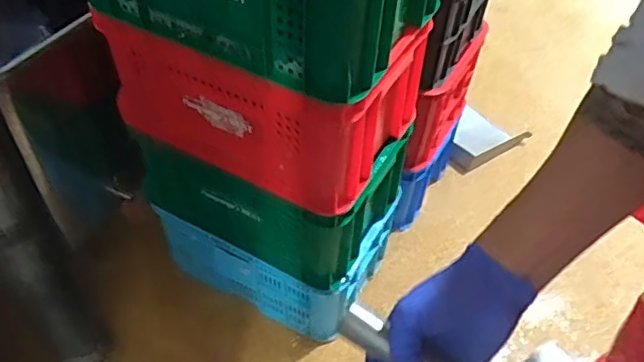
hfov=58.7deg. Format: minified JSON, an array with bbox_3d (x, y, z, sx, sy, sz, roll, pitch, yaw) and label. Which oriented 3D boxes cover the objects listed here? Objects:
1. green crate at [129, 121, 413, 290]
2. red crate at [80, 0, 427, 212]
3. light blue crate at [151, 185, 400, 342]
[{"bbox_3d":[-0.113,-0.011,1.245,0.497,0.279,0.278,22,51,17],"label":"green crate"},{"bbox_3d":[-0.111,-0.180,1.052,0.506,0.254,0.275,22,51,17],"label":"red crate"},{"bbox_3d":[-0.114,0.140,1.424,0.494,0.237,0.295,22,51,17],"label":"light blue crate"}]

